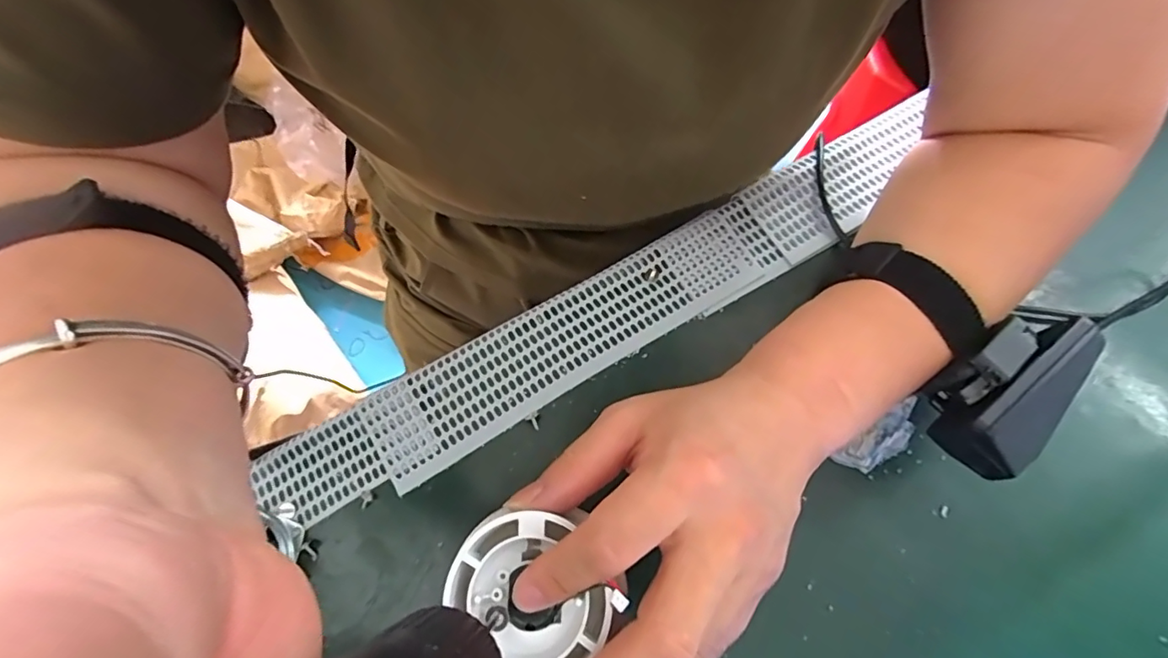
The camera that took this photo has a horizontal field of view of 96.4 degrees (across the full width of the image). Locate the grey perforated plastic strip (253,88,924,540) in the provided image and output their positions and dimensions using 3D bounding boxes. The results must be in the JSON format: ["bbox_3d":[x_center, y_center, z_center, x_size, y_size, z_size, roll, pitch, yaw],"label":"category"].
[{"bbox_3d":[0.023,-0.014,0.288,0.409,0.013,0.052,-29,74,-9],"label":"grey perforated plastic strip"}]

